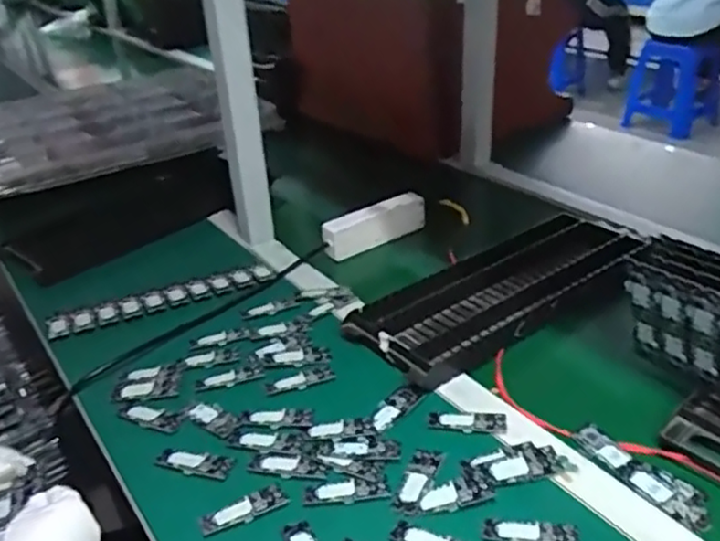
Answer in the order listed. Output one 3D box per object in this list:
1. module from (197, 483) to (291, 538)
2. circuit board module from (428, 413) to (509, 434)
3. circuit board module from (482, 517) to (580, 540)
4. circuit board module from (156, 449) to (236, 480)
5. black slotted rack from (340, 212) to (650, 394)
[{"bbox_3d":[-0.097,0.198,0.559,0.072,0.004,0.026,-17,33,-22],"label":"module"},{"bbox_3d":[0.101,0.144,0.635,0.073,0.005,0.025,-1,30,5],"label":"circuit board module"},{"bbox_3d":[0.133,0.206,0.523,0.072,0.005,0.025,0,31,8],"label":"circuit board module"},{"bbox_3d":[-0.149,0.174,0.608,0.068,0.004,0.024,2,31,10],"label":"circuit board module"},{"bbox_3d":[0.184,0.020,0.818,0.416,0.037,0.143,-24,35,-30],"label":"black slotted rack"}]

